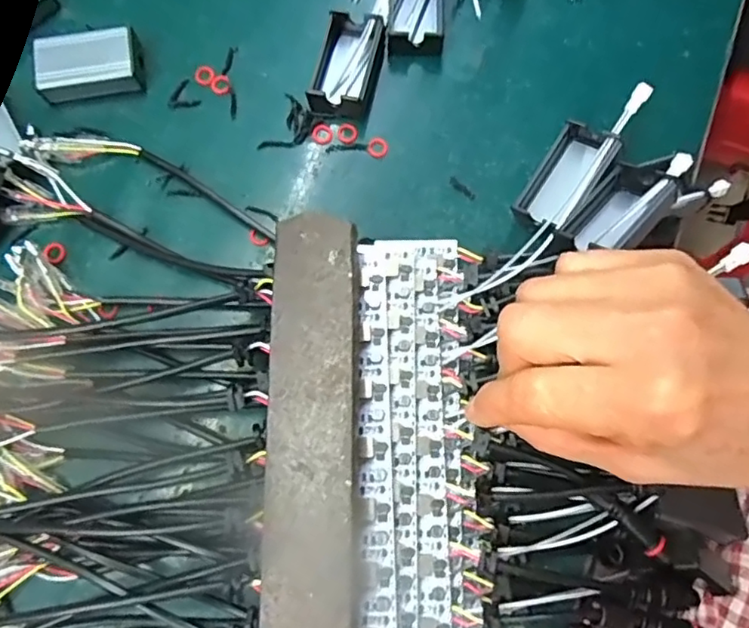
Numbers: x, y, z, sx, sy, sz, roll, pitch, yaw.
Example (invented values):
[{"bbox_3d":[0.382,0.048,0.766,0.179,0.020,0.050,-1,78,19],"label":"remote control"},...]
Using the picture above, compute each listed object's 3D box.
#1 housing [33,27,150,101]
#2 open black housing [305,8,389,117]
[{"bbox_3d":[-0.147,-0.129,0.302,0.051,0.017,0.029,-10,77,-3],"label":"housing"},{"bbox_3d":[-0.014,-0.130,0.306,0.032,0.015,0.053,11,77,2],"label":"open black housing"}]

